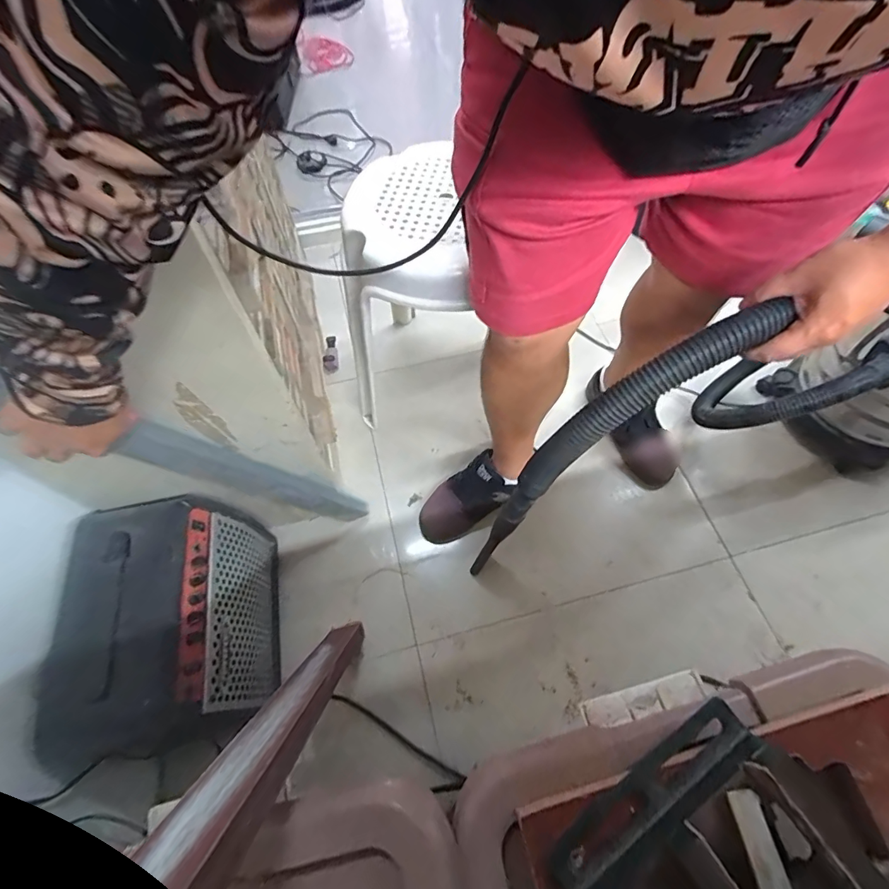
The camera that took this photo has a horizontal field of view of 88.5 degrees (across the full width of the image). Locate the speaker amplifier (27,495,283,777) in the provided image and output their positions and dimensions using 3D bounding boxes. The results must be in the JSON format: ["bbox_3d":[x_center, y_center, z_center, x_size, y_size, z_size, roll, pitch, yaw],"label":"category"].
[{"bbox_3d":[-0.387,0.259,0.678,0.194,0.259,0.297,-13,62,-4],"label":"speaker amplifier"}]

